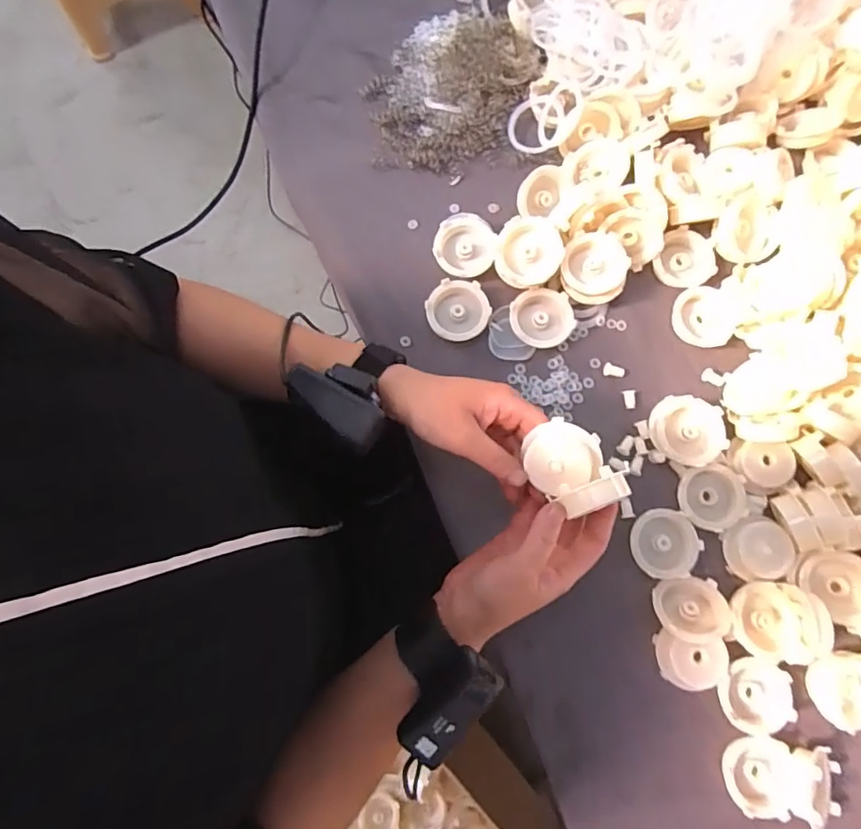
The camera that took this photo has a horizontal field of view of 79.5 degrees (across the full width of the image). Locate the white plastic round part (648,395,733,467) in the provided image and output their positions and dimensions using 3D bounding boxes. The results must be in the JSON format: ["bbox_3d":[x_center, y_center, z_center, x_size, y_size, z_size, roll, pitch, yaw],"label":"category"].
[{"bbox_3d":[0.211,0.015,0.430,0.056,0.027,0.053,0,80,1],"label":"white plastic round part"}]

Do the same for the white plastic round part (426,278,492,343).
[{"bbox_3d":[0.026,-0.091,0.456,0.052,0.018,0.054,0,80,1],"label":"white plastic round part"}]

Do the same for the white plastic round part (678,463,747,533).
[{"bbox_3d":[0.232,0.067,0.425,0.053,0.012,0.051,0,80,1],"label":"white plastic round part"}]

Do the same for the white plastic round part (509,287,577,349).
[{"bbox_3d":[0.098,-0.084,0.455,0.054,0.017,0.052,0,80,1],"label":"white plastic round part"}]

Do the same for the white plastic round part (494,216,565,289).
[{"bbox_3d":[0.082,-0.137,0.436,0.054,0.025,0.046,3,80,1],"label":"white plastic round part"}]

